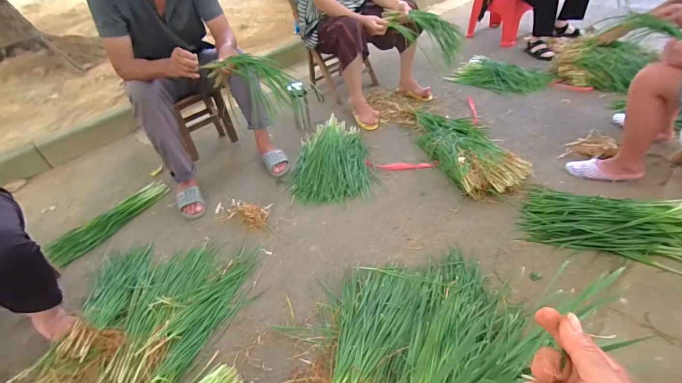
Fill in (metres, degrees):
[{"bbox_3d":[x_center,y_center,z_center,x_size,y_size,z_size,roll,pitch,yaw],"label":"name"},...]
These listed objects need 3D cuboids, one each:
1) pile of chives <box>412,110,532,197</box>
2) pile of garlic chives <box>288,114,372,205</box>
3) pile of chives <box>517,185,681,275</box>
[{"bbox_3d":[0.536,-0.212,1.498,0.329,0.075,0.650,-10,43,-4],"label":"pile of chives"},{"bbox_3d":[-0.054,-0.173,1.499,0.341,0.116,0.511,-5,41,2],"label":"pile of garlic chives"},{"bbox_3d":[0.855,0.074,1.087,0.480,0.099,0.275,14,47,21],"label":"pile of chives"}]

